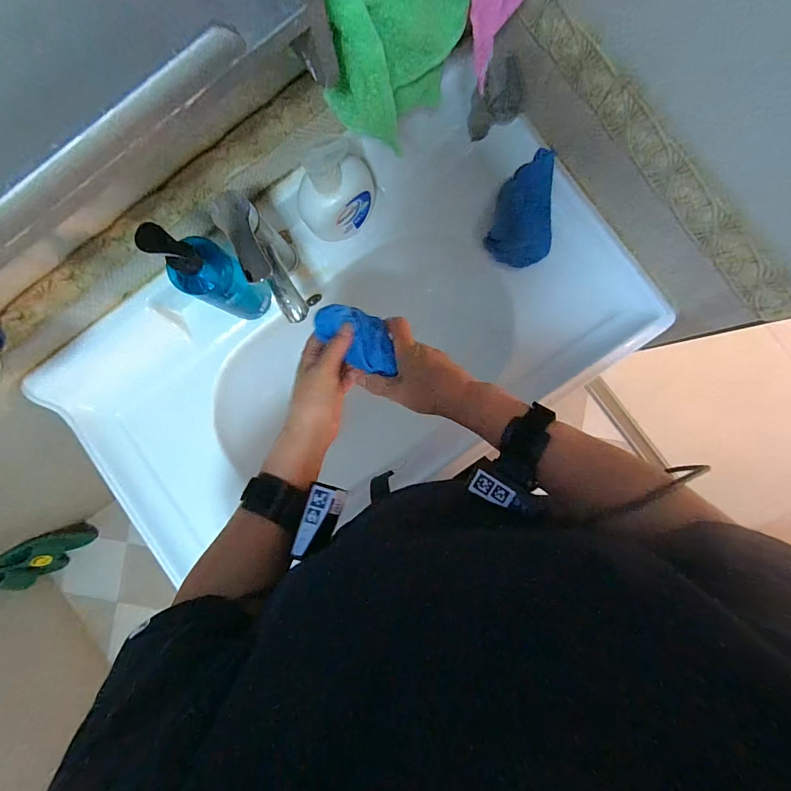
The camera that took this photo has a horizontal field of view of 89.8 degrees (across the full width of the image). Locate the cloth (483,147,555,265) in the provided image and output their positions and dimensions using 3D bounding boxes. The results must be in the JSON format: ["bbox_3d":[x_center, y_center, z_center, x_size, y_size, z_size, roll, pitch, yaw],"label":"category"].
[{"bbox_3d":[0.180,-0.264,0.564,0.082,0.027,0.151,6,90,3],"label":"cloth"}]

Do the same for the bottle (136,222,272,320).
[{"bbox_3d":[-0.206,-0.135,0.448,0.056,0.189,0.061,0,90,3],"label":"bottle"}]

